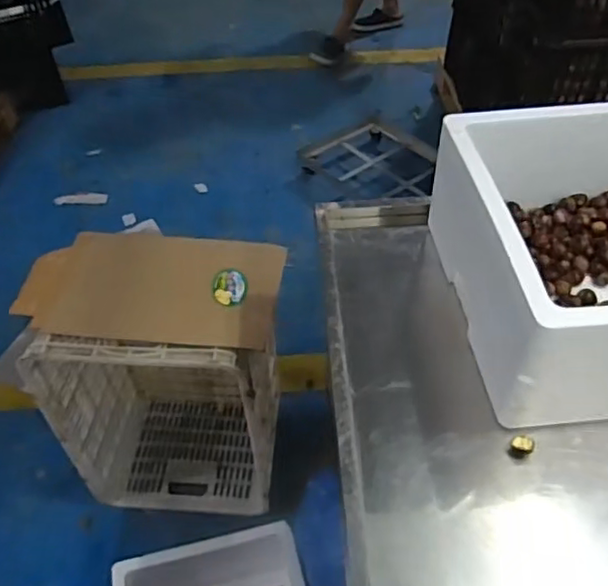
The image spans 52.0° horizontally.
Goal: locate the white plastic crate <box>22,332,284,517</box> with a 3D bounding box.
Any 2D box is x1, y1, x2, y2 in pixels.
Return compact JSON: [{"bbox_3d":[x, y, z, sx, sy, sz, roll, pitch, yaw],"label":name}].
[{"bbox_3d":[-0.293,0.215,1.416,0.429,0.593,0.351,4,48,4],"label":"white plastic crate"}]

